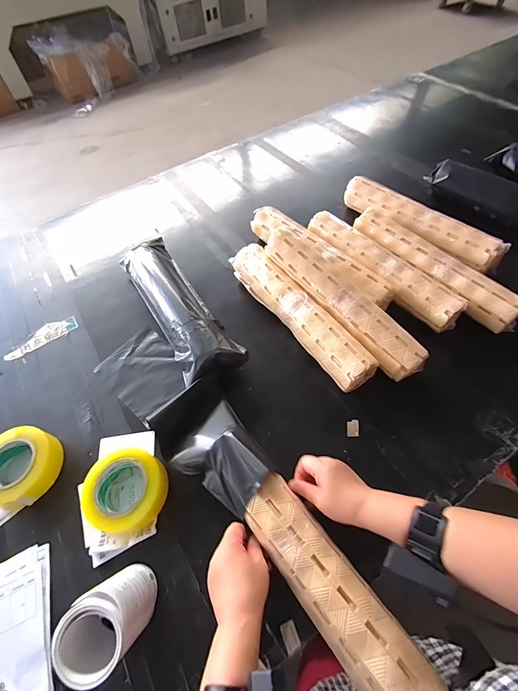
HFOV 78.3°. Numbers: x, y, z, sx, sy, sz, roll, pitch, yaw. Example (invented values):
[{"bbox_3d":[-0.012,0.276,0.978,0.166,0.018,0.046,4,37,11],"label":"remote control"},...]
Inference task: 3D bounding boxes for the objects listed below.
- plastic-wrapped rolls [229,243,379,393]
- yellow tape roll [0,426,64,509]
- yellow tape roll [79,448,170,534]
[{"bbox_3d":[0.080,-0.072,0.673,0.077,0.077,0.394,-31,60,-15],"label":"plastic-wrapped rolls"},{"bbox_3d":[-0.425,0.209,0.559,0.132,0.053,0.123,-2,58,4],"label":"yellow tape roll"},{"bbox_3d":[-0.217,0.236,0.522,0.126,0.050,0.120,-2,58,4],"label":"yellow tape roll"}]

